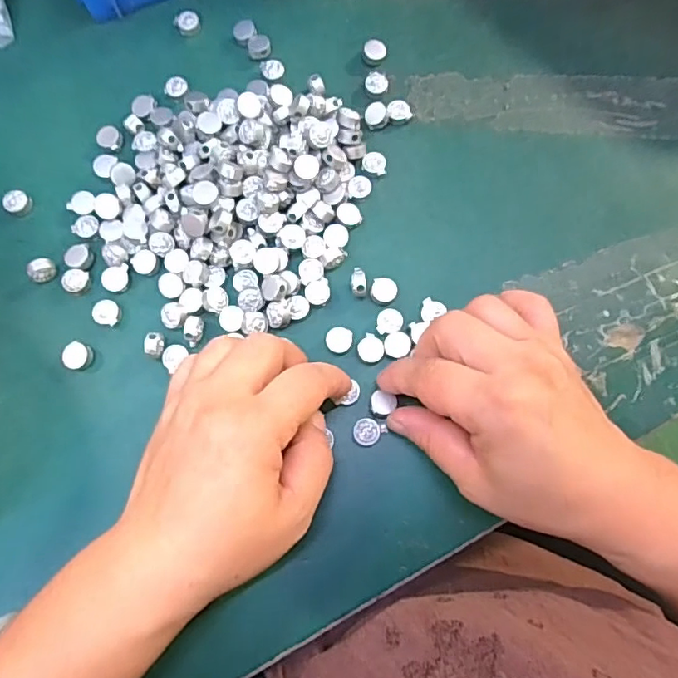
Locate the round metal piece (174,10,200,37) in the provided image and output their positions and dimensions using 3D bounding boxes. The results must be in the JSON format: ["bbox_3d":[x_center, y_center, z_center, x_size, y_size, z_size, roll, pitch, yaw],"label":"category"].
[{"bbox_3d":[-0.096,-0.200,0.338,0.015,0.010,0.011,-7,76,-1],"label":"round metal piece"}]

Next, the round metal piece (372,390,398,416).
[{"bbox_3d":[0.023,0.033,0.272,0.012,0.004,0.012,0,76,0],"label":"round metal piece"}]

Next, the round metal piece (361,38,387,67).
[{"bbox_3d":[0.022,-0.176,0.328,0.015,0.009,0.013,2,76,1],"label":"round metal piece"}]

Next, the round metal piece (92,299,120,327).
[{"bbox_3d":[-0.126,-0.014,0.289,0.013,0.006,0.013,0,76,0],"label":"round metal piece"}]

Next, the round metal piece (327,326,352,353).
[{"bbox_3d":[0.000,0.001,0.283,0.014,0.005,0.013,0,76,0],"label":"round metal piece"}]

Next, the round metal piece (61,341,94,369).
[{"bbox_3d":[-0.139,0.009,0.282,0.014,0.007,0.014,0,76,0],"label":"round metal piece"}]

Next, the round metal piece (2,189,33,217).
[{"bbox_3d":[-0.184,-0.078,0.306,0.014,0.009,0.014,0,76,0],"label":"round metal piece"}]

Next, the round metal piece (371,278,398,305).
[{"bbox_3d":[0.025,-0.026,0.289,0.014,0.004,0.014,0,76,0],"label":"round metal piece"}]

